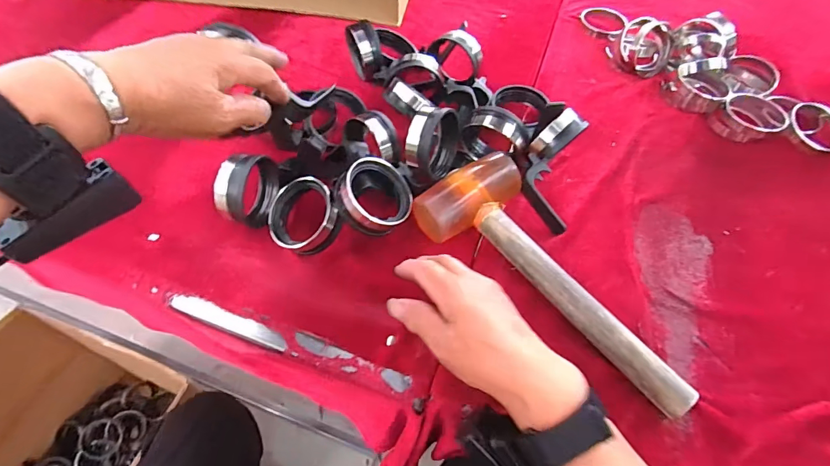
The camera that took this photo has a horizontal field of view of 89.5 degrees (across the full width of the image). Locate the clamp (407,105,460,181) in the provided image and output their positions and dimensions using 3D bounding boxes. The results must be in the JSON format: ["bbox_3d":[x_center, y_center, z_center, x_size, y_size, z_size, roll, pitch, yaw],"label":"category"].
[{"bbox_3d":[0.020,-0.094,0.424,0.042,0.073,0.075,15,56,7],"label":"clamp"}]

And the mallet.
[{"bbox_3d":[0.129,0.031,0.382,0.271,0.039,0.111,40,62,22],"label":"mallet"}]

